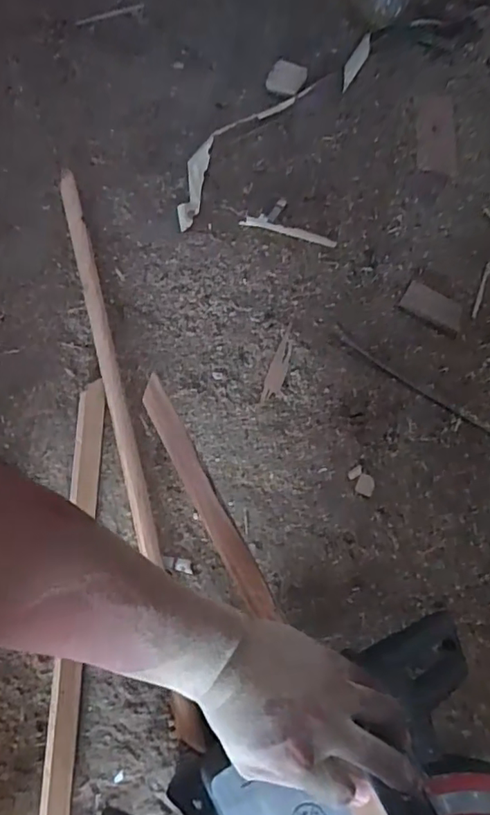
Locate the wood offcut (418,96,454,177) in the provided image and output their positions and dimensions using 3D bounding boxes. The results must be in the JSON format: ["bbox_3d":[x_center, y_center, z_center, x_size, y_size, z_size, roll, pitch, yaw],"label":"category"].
[{"bbox_3d":[0.223,-0.320,0.647,0.040,0.006,0.110,3,73,3],"label":"wood offcut"}]

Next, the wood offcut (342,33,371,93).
[{"bbox_3d":[0.134,-0.418,0.668,0.018,0.004,0.073,37,78,-29],"label":"wood offcut"}]

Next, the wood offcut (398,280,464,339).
[{"bbox_3d":[0.203,-0.108,0.595,0.068,0.004,0.039,31,77,11],"label":"wood offcut"}]

